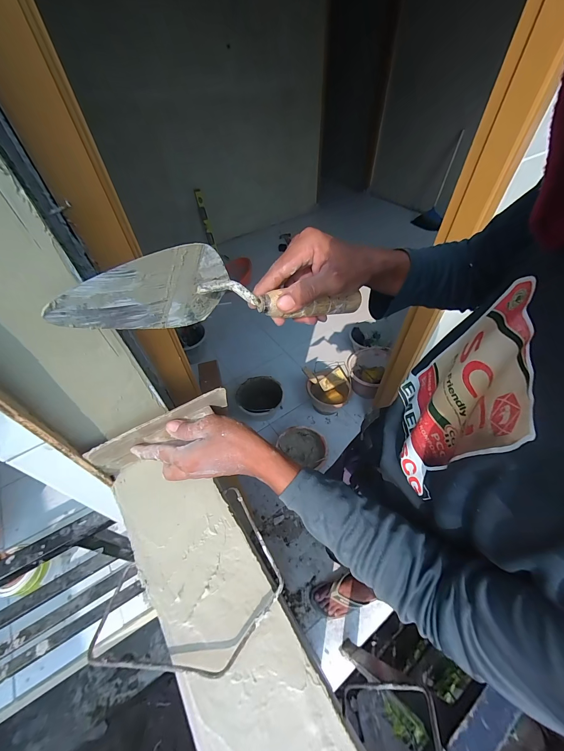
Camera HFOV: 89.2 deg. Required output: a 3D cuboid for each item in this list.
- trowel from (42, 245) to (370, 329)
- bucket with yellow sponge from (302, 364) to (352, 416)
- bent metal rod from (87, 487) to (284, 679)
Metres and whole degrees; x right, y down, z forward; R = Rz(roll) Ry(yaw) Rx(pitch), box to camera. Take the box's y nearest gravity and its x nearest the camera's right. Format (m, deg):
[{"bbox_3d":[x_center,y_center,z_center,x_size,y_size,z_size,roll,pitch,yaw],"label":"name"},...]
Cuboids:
[{"bbox_3d":[-0.050,-0.083,0.295,0.295,0.084,0.050,-8,48,-27],"label":"trowel"},{"bbox_3d":[0.267,0.090,1.599,0.228,0.211,0.239,-1,50,1],"label":"bucket with yellow sponge"},{"bbox_3d":[-0.096,0.236,0.314,0.201,0.052,0.151,-35,58,-24],"label":"bent metal rod"}]

